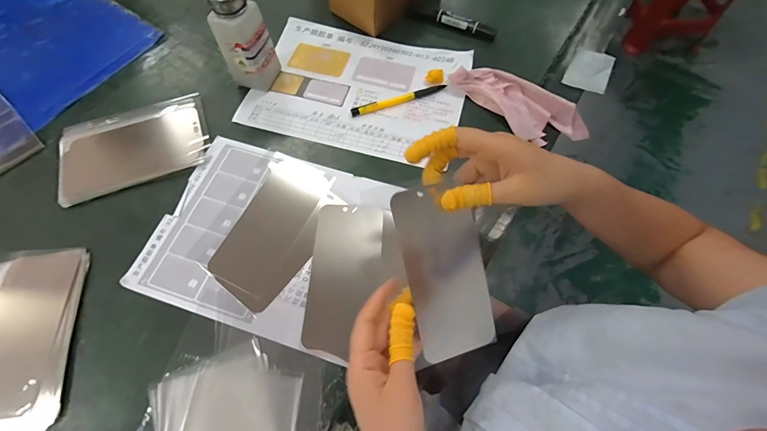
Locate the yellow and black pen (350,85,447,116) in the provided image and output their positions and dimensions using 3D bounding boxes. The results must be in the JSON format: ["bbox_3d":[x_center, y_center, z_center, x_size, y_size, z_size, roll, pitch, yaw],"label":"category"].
[{"bbox_3d":[0.022,-0.163,0.483,0.140,0.008,0.015,-22,68,-11],"label":"yellow and black pen"}]

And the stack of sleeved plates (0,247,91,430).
[{"bbox_3d":[-0.368,0.120,0.345,0.119,0.010,0.175,-7,66,-4],"label":"stack of sleeved plates"}]

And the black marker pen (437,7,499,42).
[{"bbox_3d":[0.128,-0.296,0.539,0.099,0.019,0.020,29,68,11],"label":"black marker pen"}]

